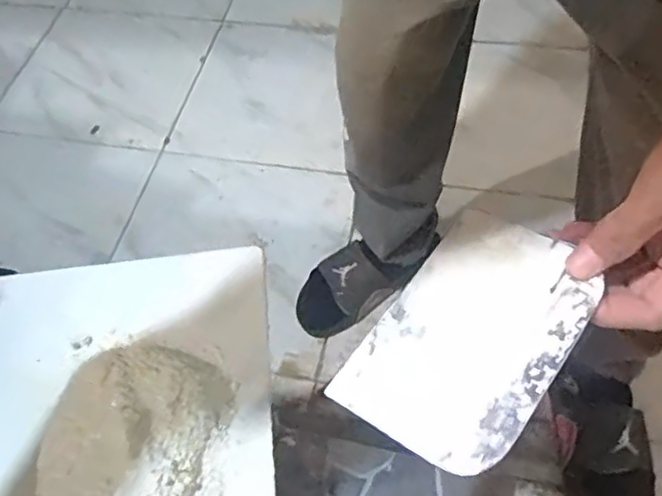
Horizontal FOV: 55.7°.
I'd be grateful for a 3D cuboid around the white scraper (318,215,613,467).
[{"bbox_3d":[0.077,0.044,0.339,0.095,0.004,0.143,27,66,32],"label":"white scraper"}]

